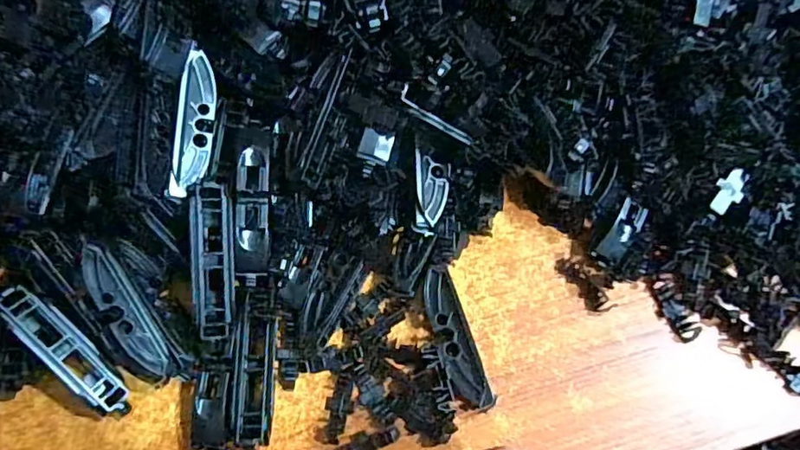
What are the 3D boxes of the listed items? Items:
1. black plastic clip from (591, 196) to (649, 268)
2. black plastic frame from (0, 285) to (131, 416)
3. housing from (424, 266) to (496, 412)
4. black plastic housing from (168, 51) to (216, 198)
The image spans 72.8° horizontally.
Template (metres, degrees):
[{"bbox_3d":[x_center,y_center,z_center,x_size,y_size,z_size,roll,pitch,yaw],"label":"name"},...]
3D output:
[{"bbox_3d":[0.120,0.005,0.294,0.015,0.008,0.037,31,98,11],"label":"black plastic clip"},{"bbox_3d":[-0.161,0.062,0.263,0.018,0.011,0.079,-43,98,-17],"label":"black plastic frame"},{"bbox_3d":[0.027,0.059,0.280,0.018,0.017,0.073,-16,68,-7],"label":"housing"},{"bbox_3d":[-0.105,-0.051,0.277,0.019,0.009,0.073,9,86,-37],"label":"black plastic housing"}]

